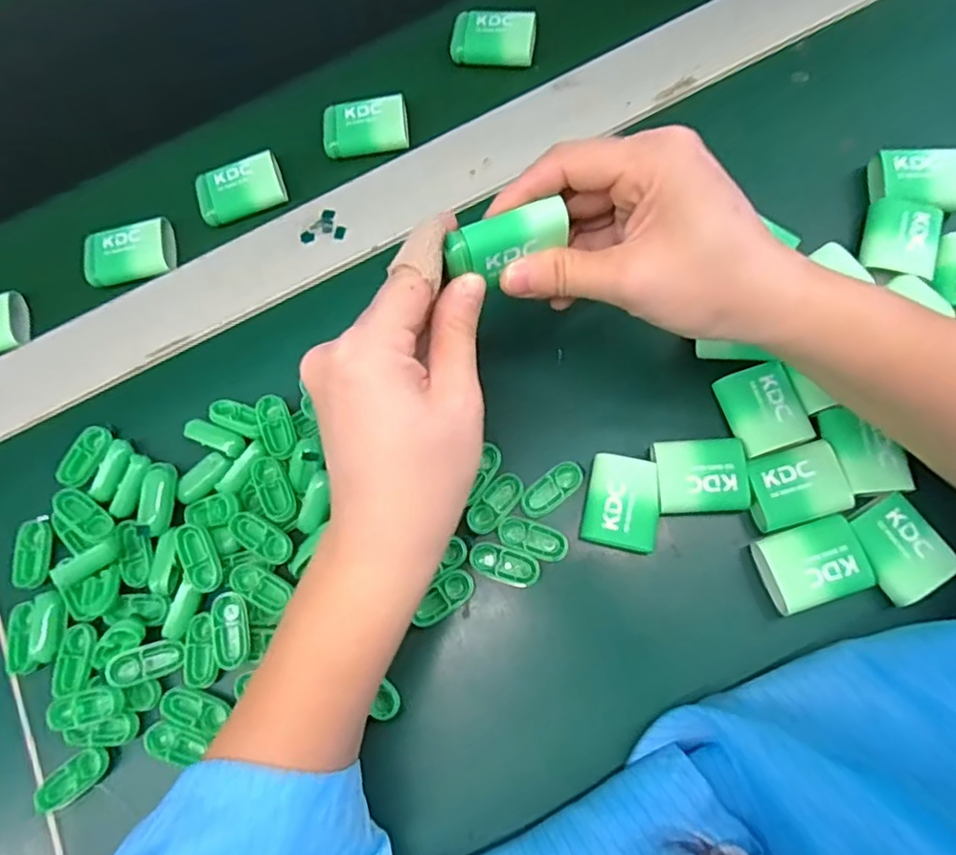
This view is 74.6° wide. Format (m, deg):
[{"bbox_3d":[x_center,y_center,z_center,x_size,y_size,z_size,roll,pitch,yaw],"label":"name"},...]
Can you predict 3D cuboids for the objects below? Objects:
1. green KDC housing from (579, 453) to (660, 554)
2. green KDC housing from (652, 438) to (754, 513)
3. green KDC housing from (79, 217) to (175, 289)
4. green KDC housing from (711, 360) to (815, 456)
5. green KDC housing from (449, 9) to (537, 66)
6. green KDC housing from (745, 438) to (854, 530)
[{"bbox_3d":[0.070,0.036,0.298,0.034,0.012,0.042,13,67,3],"label":"green KDC housing"},{"bbox_3d":[0.106,0.023,0.299,0.042,0.009,0.034,-1,67,-2],"label":"green KDC housing"},{"bbox_3d":[-0.208,-0.104,0.373,0.052,0.014,0.033,-14,68,-8],"label":"green KDC housing"},{"bbox_3d":[0.140,-0.010,0.303,0.035,0.010,0.042,-18,69,-9],"label":"green KDC housing"},{"bbox_3d":[0.010,-0.243,0.391,0.051,0.011,0.036,4,80,9],"label":"green KDC housing"},{"bbox_3d":[0.148,0.027,0.293,0.044,0.009,0.034,-13,68,-7],"label":"green KDC housing"}]

